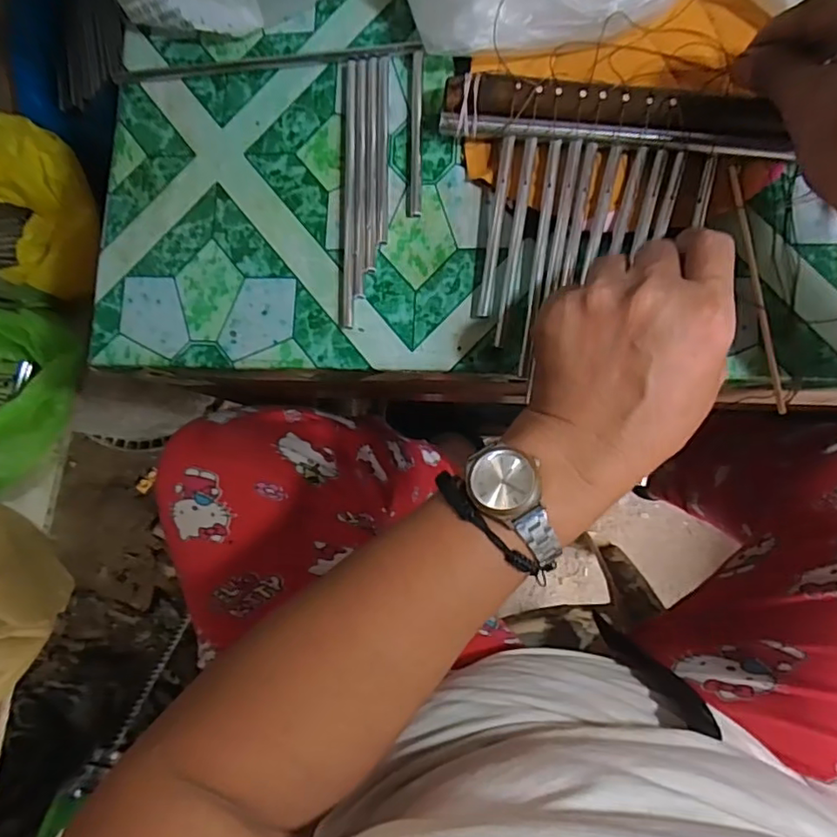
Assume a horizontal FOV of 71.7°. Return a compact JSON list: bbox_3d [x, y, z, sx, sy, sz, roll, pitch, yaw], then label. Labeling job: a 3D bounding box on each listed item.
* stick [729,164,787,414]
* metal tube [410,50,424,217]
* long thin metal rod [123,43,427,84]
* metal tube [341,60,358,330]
[{"bbox_3d":[0.173,-0.067,0.296,0.005,0.005,0.130,-8,84,7],"label":"stick"},{"bbox_3d":[-0.001,-0.164,0.333,0.006,0.004,0.097,0,85,8],"label":"metal tube"},{"bbox_3d":[-0.094,-0.217,0.352,0.191,0.004,0.010,-1,85,8],"label":"long thin metal rod"},{"bbox_3d":[-0.040,-0.131,0.333,0.007,0.005,0.159,0,85,8],"label":"metal tube"}]

